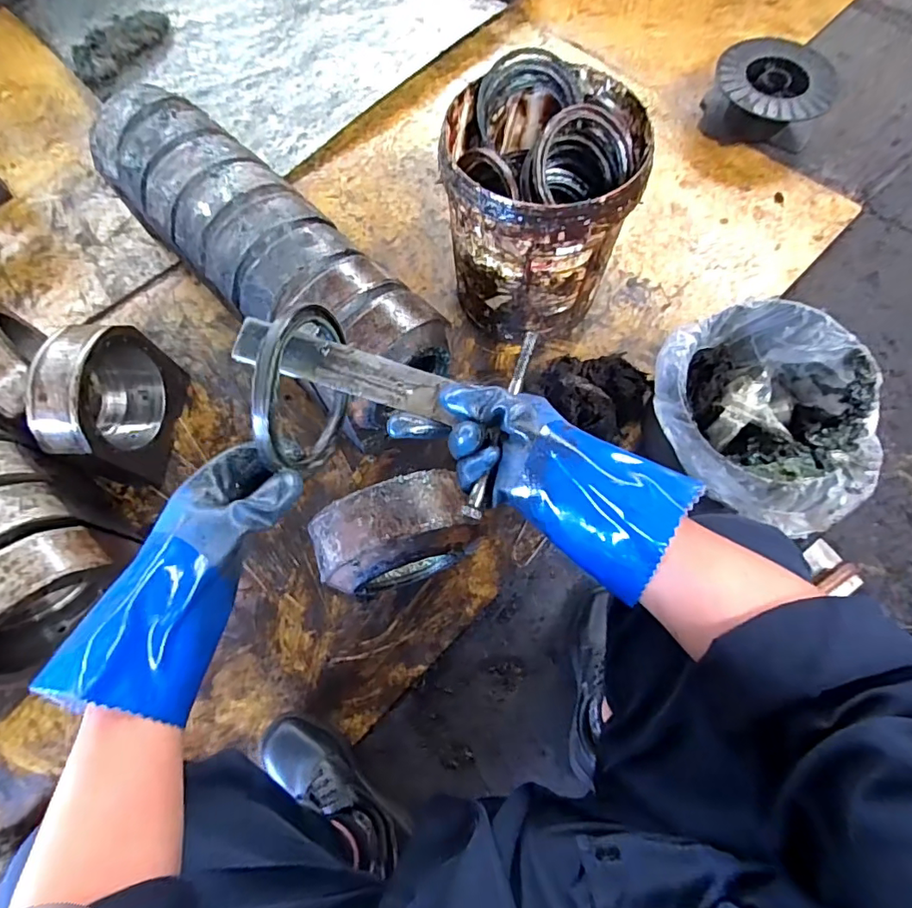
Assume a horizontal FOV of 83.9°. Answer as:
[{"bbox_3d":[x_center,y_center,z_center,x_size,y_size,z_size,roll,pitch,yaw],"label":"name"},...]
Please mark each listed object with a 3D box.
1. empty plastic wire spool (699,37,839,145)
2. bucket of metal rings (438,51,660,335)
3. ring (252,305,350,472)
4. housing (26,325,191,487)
[{"bbox_3d":[0.713,-0.821,1.168,0.252,0.118,0.233,0,71,1],"label":"empty plastic wire spool"},{"bbox_3d":[0.135,-0.410,0.890,0.295,0.355,0.303,-1,68,3],"label":"bucket of metal rings"},{"bbox_3d":[-0.135,-0.060,0.466,0.028,0.155,0.156,12,71,5],"label":"ring"},{"bbox_3d":[-0.599,-0.090,0.874,0.121,0.250,0.226,5,71,3],"label":"housing"}]

